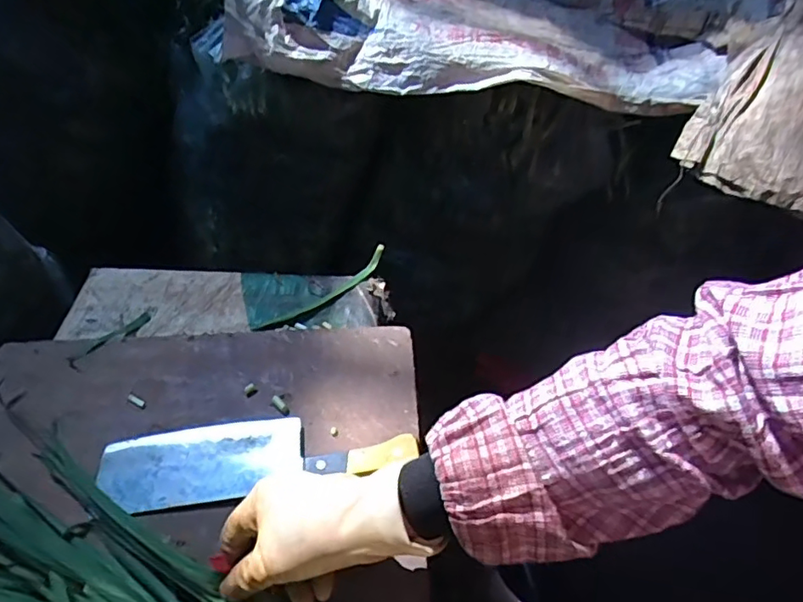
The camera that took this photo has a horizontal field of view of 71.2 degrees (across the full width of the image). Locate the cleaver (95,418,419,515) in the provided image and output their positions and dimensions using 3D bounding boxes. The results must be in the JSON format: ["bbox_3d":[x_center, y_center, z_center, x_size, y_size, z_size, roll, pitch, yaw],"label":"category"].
[{"bbox_3d":[-0.124,0.130,0.480,0.264,0.016,0.072,-7,48,-4],"label":"cleaver"}]

